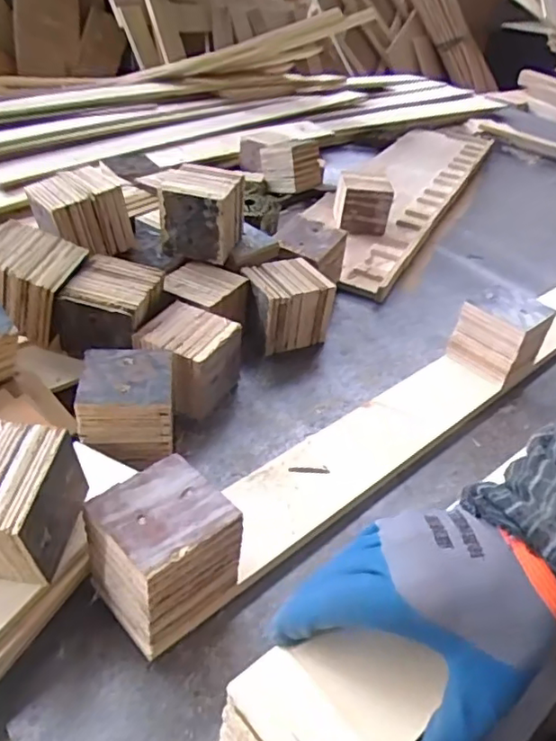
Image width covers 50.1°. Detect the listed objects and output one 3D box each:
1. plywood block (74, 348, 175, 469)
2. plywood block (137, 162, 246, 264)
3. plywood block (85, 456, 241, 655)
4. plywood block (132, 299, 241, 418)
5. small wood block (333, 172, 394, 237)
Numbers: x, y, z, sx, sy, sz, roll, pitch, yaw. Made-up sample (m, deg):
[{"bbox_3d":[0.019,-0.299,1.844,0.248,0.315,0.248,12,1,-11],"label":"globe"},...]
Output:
[{"bbox_3d":[-0.139,0.035,0.564,0.087,0.083,0.083,0,39,-9],"label":"plywood block"},{"bbox_3d":[-0.093,-0.193,0.722,0.094,0.083,0.087,13,39,7],"label":"plywood block"},{"bbox_3d":[-0.080,0.134,0.433,0.087,0.102,0.086,-24,48,-34],"label":"plywood block"},{"bbox_3d":[-0.094,-0.009,0.637,0.088,0.085,0.093,23,41,19],"label":"plywood block"},{"bbox_3d":[0.144,-0.284,1.015,0.095,0.080,0.077,11,38,4],"label":"small wood block"}]

